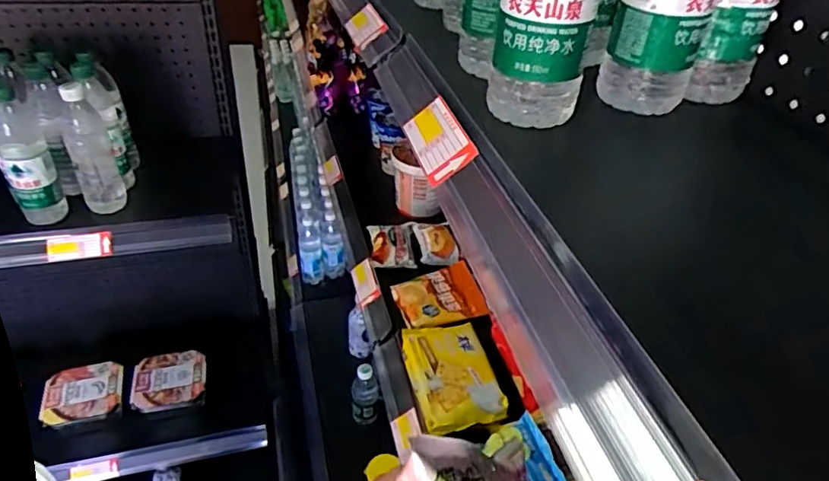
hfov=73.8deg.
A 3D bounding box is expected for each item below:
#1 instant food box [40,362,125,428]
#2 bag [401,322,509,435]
[{"bbox_3d":[-0.740,0.342,1.234,0.159,0.036,0.136,-12,41,-21],"label":"instant food box"},{"bbox_3d":[0.043,0.161,0.664,0.097,0.028,0.147,-7,39,-14],"label":"bag"}]

